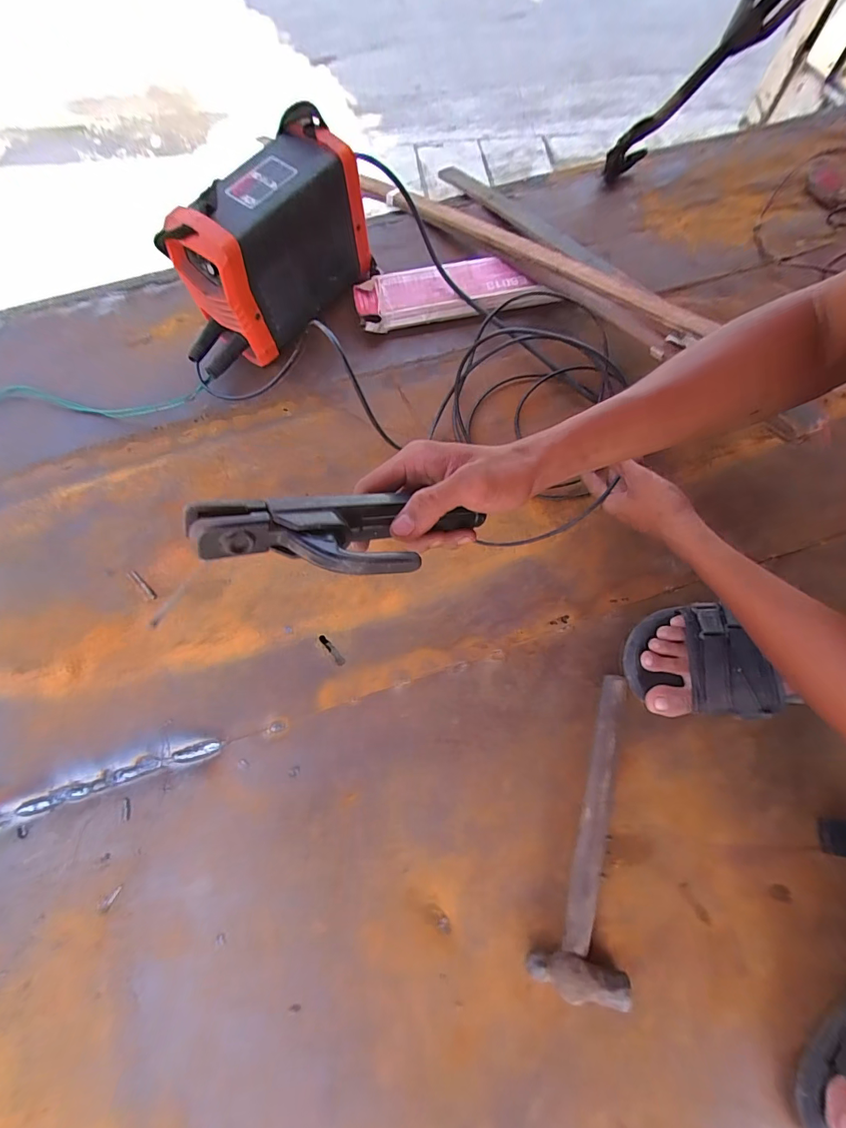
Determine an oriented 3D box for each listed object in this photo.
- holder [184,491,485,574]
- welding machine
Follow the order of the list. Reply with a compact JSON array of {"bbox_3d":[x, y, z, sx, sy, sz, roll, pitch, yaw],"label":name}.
[{"bbox_3d":[-0.042,-0.018,0.251,0.167,0.025,0.054,-3,70,-26],"label":"holder"},{"bbox_3d":[-0.210,-0.399,0.573,0.105,0.176,0.294,36,75,11],"label":"welding machine"}]

